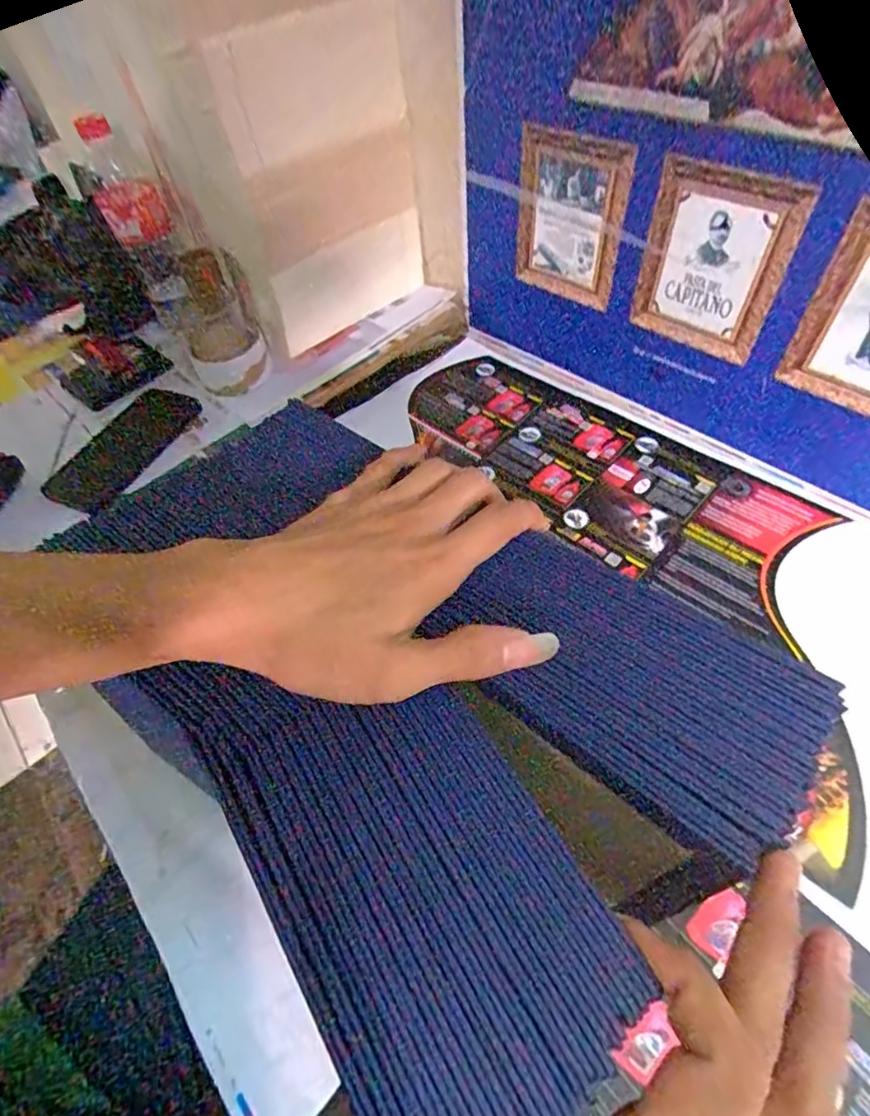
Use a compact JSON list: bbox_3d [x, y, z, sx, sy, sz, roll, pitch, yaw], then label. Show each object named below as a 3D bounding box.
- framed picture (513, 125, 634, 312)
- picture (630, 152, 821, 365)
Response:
[{"bbox_3d":[0.133,-0.335,0.545,0.015,0.137,0.114,-37,58,-20],"label":"framed picture"},{"bbox_3d":[0.243,-0.263,0.489,0.014,0.139,0.125,-37,58,-20],"label":"picture"}]

